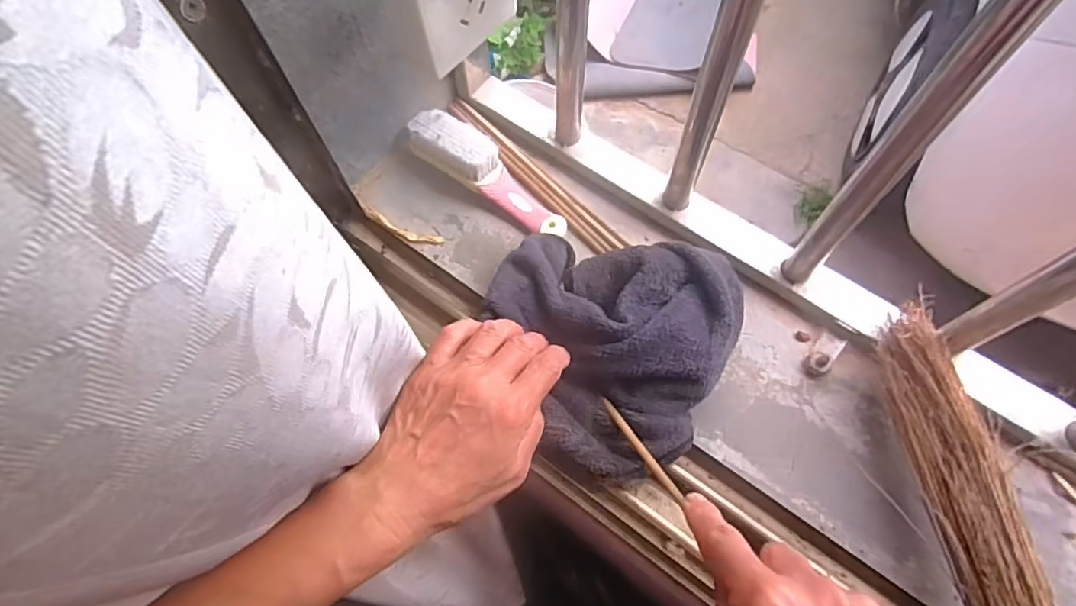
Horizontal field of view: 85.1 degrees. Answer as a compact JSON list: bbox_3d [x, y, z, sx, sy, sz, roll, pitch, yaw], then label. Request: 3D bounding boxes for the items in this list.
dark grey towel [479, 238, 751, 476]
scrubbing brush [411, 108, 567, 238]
[{"bbox_3d":[0.047,0.028,0.403,0.170,0.049,0.165,13,69,6],"label":"dark grey towel"},{"bbox_3d":[-0.041,-0.110,0.493,0.160,0.039,0.046,36,73,14],"label":"scrubbing brush"}]

